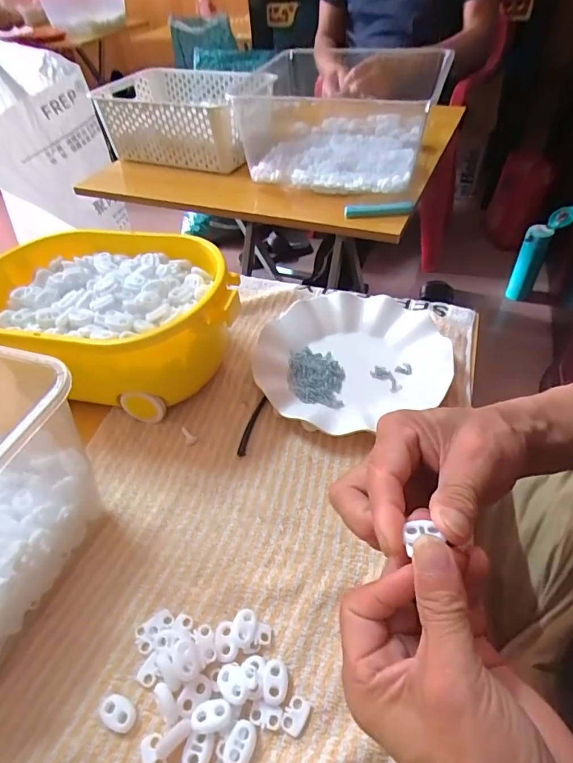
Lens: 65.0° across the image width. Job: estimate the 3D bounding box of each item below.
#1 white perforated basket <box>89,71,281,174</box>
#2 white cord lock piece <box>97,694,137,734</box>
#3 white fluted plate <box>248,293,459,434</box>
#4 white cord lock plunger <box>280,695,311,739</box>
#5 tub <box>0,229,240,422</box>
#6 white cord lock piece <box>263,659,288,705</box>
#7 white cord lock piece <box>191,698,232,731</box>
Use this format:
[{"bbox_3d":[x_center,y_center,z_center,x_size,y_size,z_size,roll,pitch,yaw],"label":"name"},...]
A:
[{"bbox_3d":[-0.178,-0.496,0.837,0.312,0.097,0.211,24,53,25],"label":"white perforated basket"},{"bbox_3d":[-0.098,0.193,0.261,0.022,0.006,0.014,19,52,22],"label":"white cord lock piece"},{"bbox_3d":[0.061,-0.030,0.440,0.178,0.024,0.160,-10,47,-2],"label":"white fluted plate"},{"bbox_3d":[0.005,0.190,0.256,0.013,0.004,0.018,18,52,22],"label":"white cord lock plunger"},{"bbox_3d":[-0.162,-0.056,0.431,0.242,0.104,0.163,6,48,12],"label":"tub"},{"bbox_3d":[-0.006,0.177,0.266,0.014,0.005,0.022,1,48,7],"label":"white cord lock piece"},{"bbox_3d":[-0.042,0.188,0.253,0.022,0.006,0.014,-12,47,-4],"label":"white cord lock piece"}]

